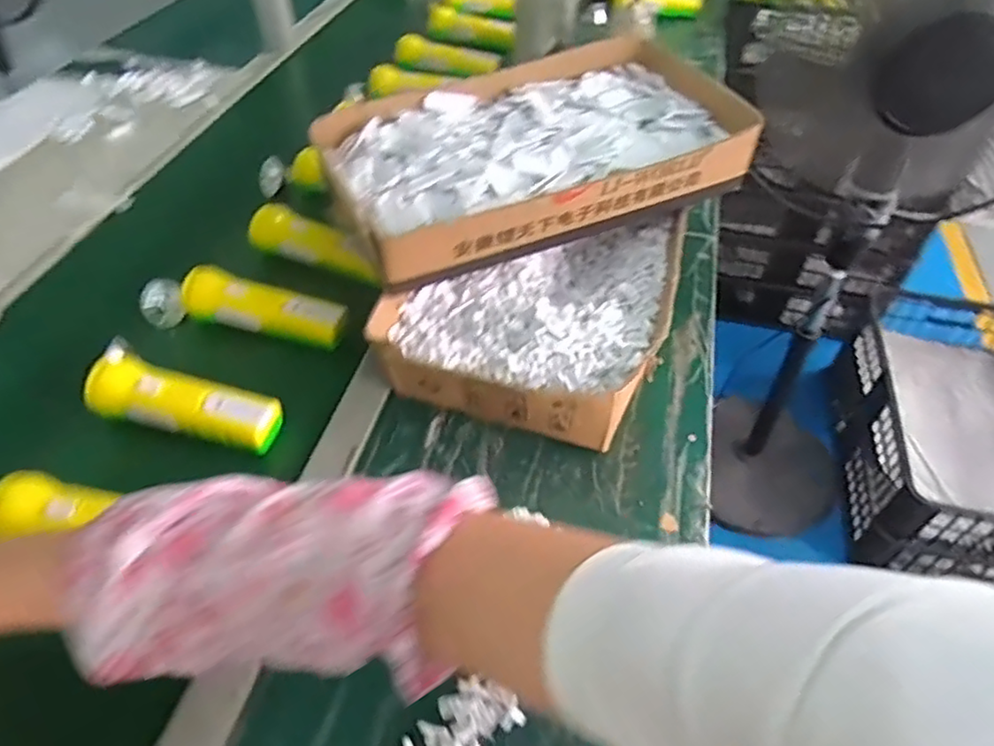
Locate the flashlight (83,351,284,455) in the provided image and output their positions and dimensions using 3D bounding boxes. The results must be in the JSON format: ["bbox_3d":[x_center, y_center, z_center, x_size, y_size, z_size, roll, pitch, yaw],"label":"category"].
[{"bbox_3d":[-0.281,0.029,0.568,0.177,0.049,0.058,15,50,13],"label":"flashlight"}]

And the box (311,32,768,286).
[{"bbox_3d":[0.046,-0.246,0.688,0.454,0.067,0.258,-21,52,-17],"label":"box"}]

